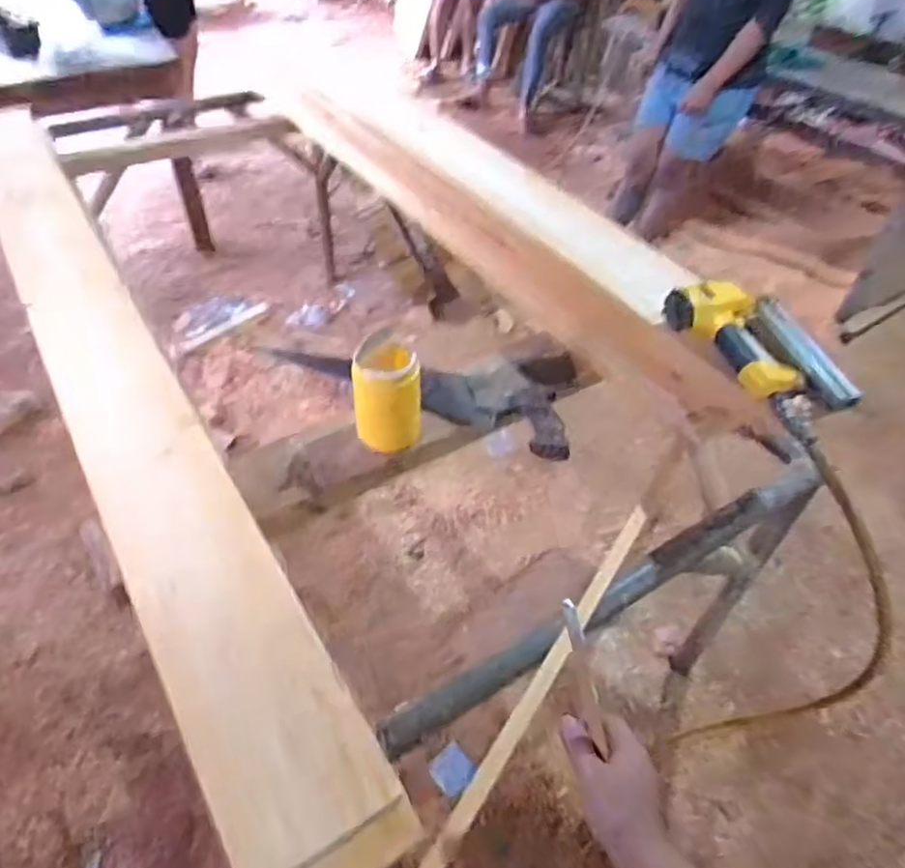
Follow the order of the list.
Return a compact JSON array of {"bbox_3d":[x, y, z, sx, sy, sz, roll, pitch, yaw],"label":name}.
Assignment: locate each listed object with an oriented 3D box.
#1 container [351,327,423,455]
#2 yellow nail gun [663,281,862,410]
[{"bbox_3d":[-0.096,-0.058,0.959,0.097,0.139,0.105,-3,46,-5],"label":"container"},{"bbox_3d":[0.419,-0.130,0.898,0.199,0.073,0.206,-3,46,-4],"label":"yellow nail gun"}]

